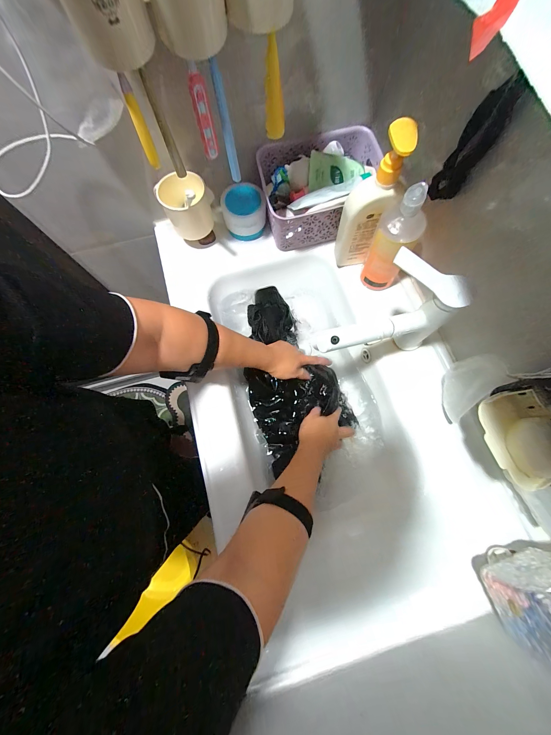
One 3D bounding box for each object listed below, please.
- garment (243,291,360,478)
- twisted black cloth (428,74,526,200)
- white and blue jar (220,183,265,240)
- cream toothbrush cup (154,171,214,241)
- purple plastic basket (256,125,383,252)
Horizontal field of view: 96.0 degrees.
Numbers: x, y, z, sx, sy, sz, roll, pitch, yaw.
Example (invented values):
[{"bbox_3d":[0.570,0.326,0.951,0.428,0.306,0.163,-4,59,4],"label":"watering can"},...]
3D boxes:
[{"bbox_3d":[0.017,0.001,0.514,0.184,0.063,0.352,-23,75,-6],"label":"garment"},{"bbox_3d":[0.248,-0.278,0.316,0.038,0.128,0.026,31,76,9],"label":"twisted black cloth"},{"bbox_3d":[-0.065,-0.319,0.522,0.088,0.083,0.074,-11,74,-3],"label":"white and blue jar"},{"bbox_3d":[-0.168,-0.299,0.471,0.086,0.082,0.071,-13,74,-3],"label":"cream toothbrush cup"},{"bbox_3d":[0.092,-0.356,0.509,0.234,0.111,0.172,-9,74,-2],"label":"purple plastic basket"}]

